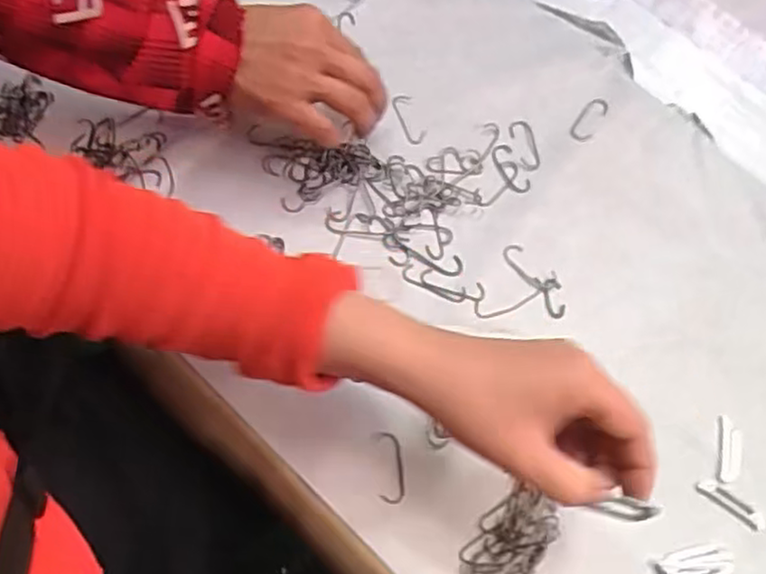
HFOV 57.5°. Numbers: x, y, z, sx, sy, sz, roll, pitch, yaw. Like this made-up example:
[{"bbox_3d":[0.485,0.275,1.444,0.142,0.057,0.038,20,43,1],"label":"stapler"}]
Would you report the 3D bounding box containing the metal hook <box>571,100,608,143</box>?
[{"bbox_3d":[0.155,-0.127,0.523,0.017,0.004,0.044,32,72,10],"label":"metal hook"}]

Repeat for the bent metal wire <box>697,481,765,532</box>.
[{"bbox_3d":[0.212,0.132,0.424,0.043,0.004,0.011,35,72,11],"label":"bent metal wire"}]

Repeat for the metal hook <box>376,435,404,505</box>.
[{"bbox_3d":[0.004,0.111,0.425,0.015,0.004,0.042,-3,69,-3],"label":"metal hook"}]

